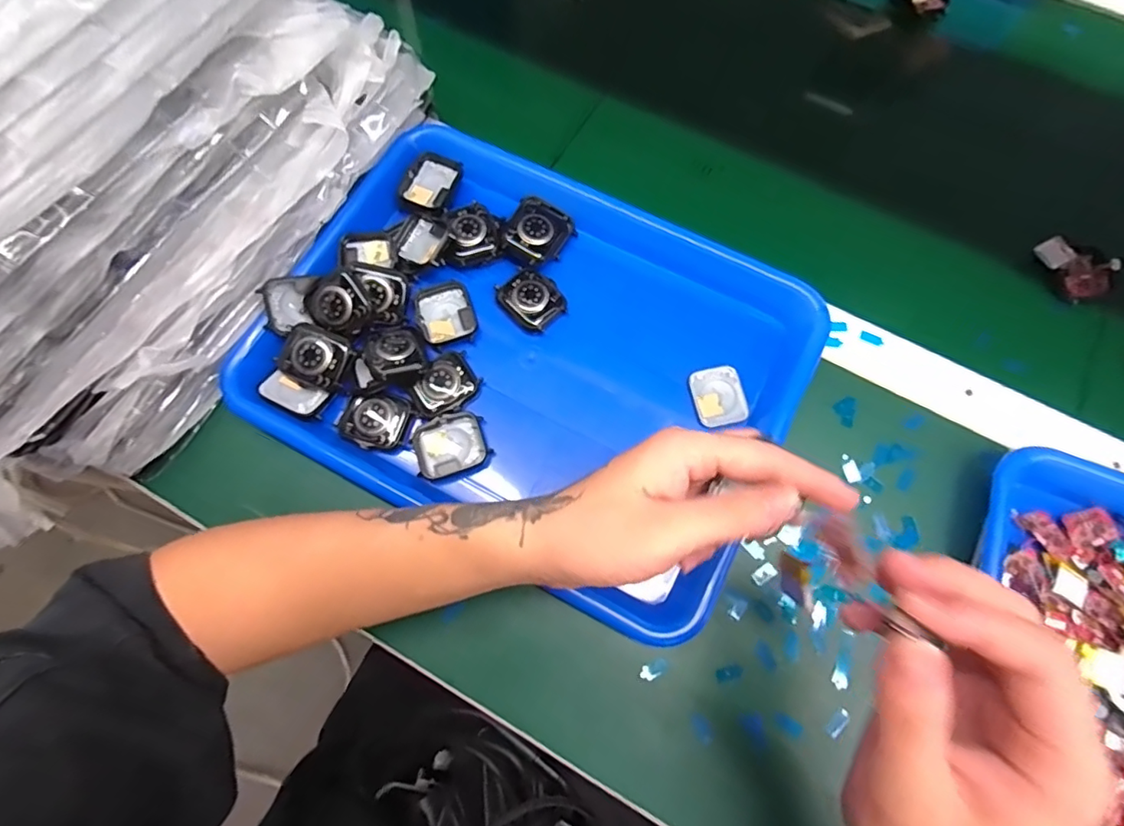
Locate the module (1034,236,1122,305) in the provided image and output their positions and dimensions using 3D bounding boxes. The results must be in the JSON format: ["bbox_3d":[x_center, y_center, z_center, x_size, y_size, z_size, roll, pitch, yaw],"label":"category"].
[{"bbox_3d":[0.373,-0.107,0.385,0.046,0.014,0.051,-29,75,-8],"label":"module"}]

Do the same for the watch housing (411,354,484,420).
[{"bbox_3d":[-0.077,-0.017,0.353,0.044,0.010,0.033,-43,77,-11],"label":"watch housing"}]

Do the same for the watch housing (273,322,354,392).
[{"bbox_3d":[-0.159,-0.037,0.343,0.044,0.008,0.036,29,75,9],"label":"watch housing"}]

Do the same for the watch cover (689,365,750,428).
[{"bbox_3d":[0.104,-0.012,0.355,0.033,0.006,0.039,-13,73,-3],"label":"watch cover"}]

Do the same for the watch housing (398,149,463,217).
[{"bbox_3d":[-0.094,-0.166,0.393,0.038,0.016,0.047,27,75,9],"label":"watch housing"}]

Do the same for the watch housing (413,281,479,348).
[{"bbox_3d":[-0.080,-0.068,0.368,0.037,0.007,0.046,-26,74,-7],"label":"watch housing"}]

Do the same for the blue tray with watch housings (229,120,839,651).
[{"bbox_3d":[-0.017,-0.042,0.358,0.324,0.040,0.256,28,75,9],"label":"blue tray with watch housings"}]

